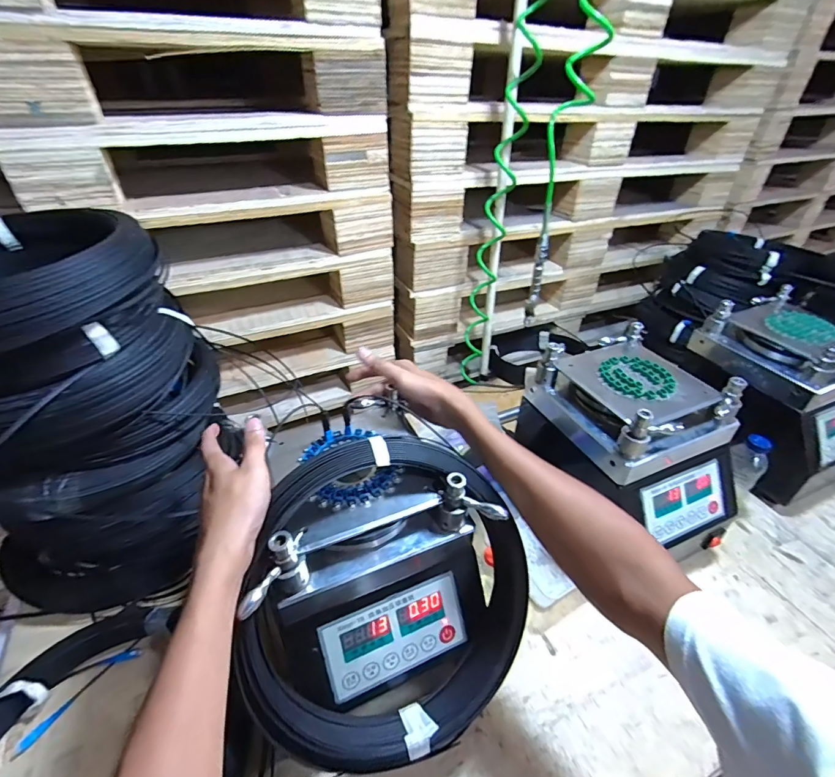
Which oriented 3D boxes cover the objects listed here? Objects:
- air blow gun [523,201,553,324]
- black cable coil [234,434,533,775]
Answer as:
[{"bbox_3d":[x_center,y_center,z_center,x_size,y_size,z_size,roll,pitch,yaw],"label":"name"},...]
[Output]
[{"bbox_3d":[0.242,-0.240,0.838,0.023,0.233,0.052,10,39,11],"label":"air blow gun"},{"bbox_3d":[-0.023,0.203,0.419,0.289,0.306,0.055,-38,8,-23],"label":"black cable coil"}]

